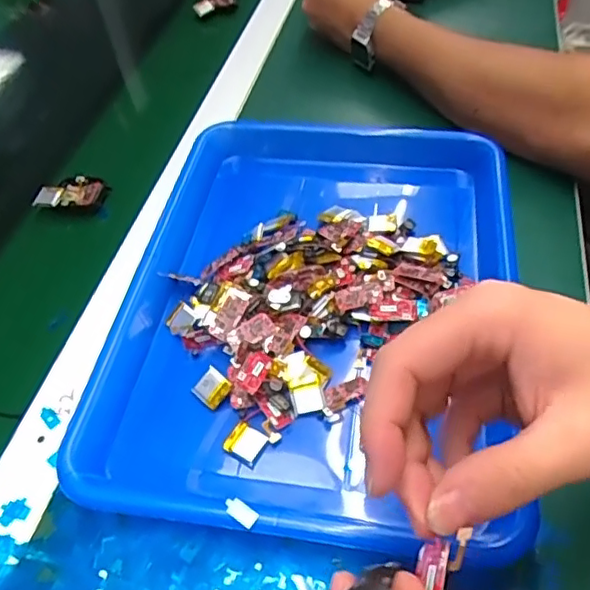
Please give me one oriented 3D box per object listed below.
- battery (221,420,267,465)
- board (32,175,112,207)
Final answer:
[{"bbox_3d":[-0.028,0.084,0.336,0.022,0.004,0.020,24,57,22],"label":"battery"},{"bbox_3d":[-0.185,-0.087,0.491,0.054,0.013,0.035,-7,51,-1],"label":"board"}]

